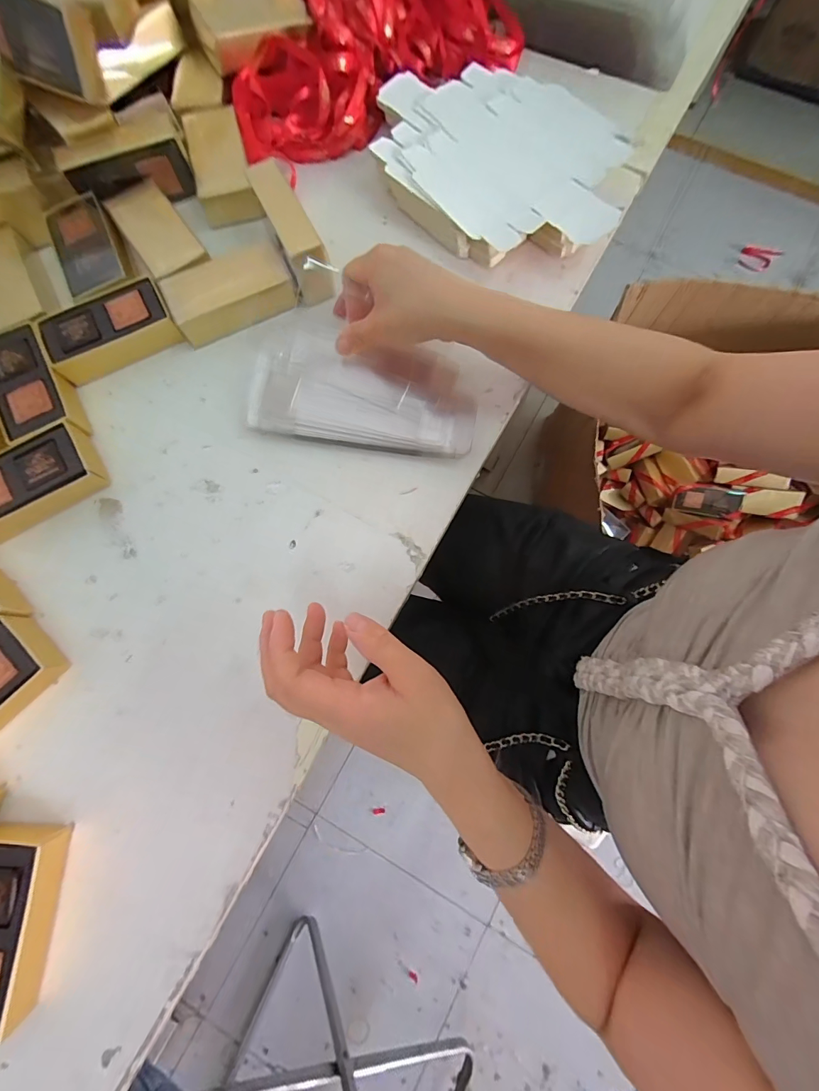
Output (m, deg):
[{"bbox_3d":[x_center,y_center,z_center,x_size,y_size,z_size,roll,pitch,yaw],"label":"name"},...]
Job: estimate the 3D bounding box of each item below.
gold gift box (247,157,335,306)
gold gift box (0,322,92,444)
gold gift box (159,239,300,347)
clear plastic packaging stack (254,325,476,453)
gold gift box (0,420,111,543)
[{"bbox_3d":[-0.114,-0.301,0.394,0.032,0.056,0.120,-26,79,-6],"label":"gold gift box"},{"bbox_3d":[-0.352,-0.146,0.377,0.059,0.030,0.115,-27,79,-7],"label":"gold gift box"},{"bbox_3d":[-0.175,-0.249,0.396,0.115,0.027,0.070,-24,79,-6],"label":"gold gift box"},{"bbox_3d":[-0.041,-0.140,0.375,0.202,0.025,0.102,10,78,1],"label":"clear plastic packaging stack"},{"bbox_3d":[-0.334,-0.054,0.355,0.119,0.032,0.061,-34,80,-8],"label":"gold gift box"}]

